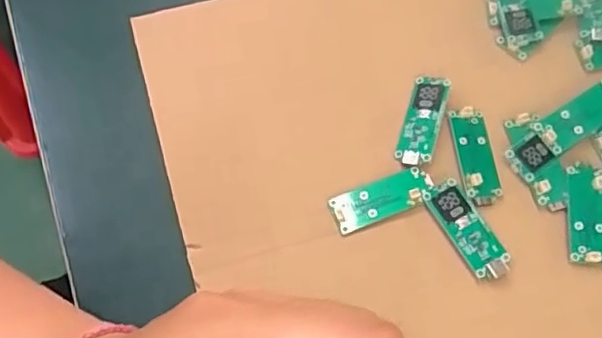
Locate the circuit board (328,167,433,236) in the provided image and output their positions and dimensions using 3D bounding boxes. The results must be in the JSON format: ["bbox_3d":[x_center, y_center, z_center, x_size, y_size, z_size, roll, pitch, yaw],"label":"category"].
[{"bbox_3d":[0.040,0.015,0.314,0.049,0.006,0.019,-19,68,-5],"label":"circuit board"}]

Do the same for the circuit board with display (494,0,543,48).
[{"bbox_3d":[0.117,-0.091,0.352,0.018,0.007,0.050,-8,68,-1],"label":"circuit board with display"}]

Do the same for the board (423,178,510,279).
[{"bbox_3d":[0.079,0.030,0.306,0.018,0.007,0.051,-28,69,-9],"label":"board"}]

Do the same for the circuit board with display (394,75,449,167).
[{"bbox_3d":[0.062,-0.025,0.326,0.017,0.004,0.050,16,69,9],"label":"circuit board with display"}]

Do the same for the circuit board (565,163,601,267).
[{"bbox_3d":[0.138,0.021,0.306,0.019,0.004,0.049,5,68,4],"label":"circuit board"}]

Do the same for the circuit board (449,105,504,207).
[{"bbox_3d":[0.088,-0.007,0.319,0.020,0.007,0.051,-5,68,0],"label":"circuit board"}]

